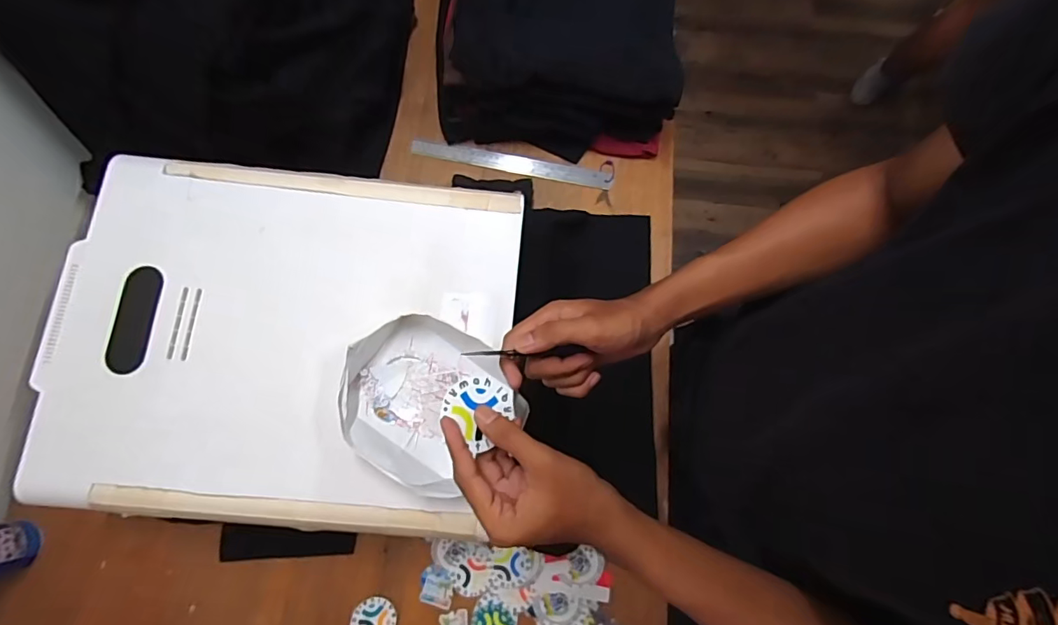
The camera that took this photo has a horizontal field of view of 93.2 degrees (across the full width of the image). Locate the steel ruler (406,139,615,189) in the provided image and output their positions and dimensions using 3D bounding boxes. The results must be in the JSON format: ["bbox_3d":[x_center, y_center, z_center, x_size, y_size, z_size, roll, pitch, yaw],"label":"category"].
[{"bbox_3d":[-0.025,-0.235,0.789,0.315,0.007,0.030,11,84,1],"label":"steel ruler"}]

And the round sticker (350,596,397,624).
[{"bbox_3d":[-0.199,0.397,0.643,0.055,0.004,0.053,3,66,-6],"label":"round sticker"}]

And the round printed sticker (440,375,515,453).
[{"bbox_3d":[-0.038,0.074,0.395,0.050,0.004,0.052,-44,96,-19],"label":"round printed sticker"}]

